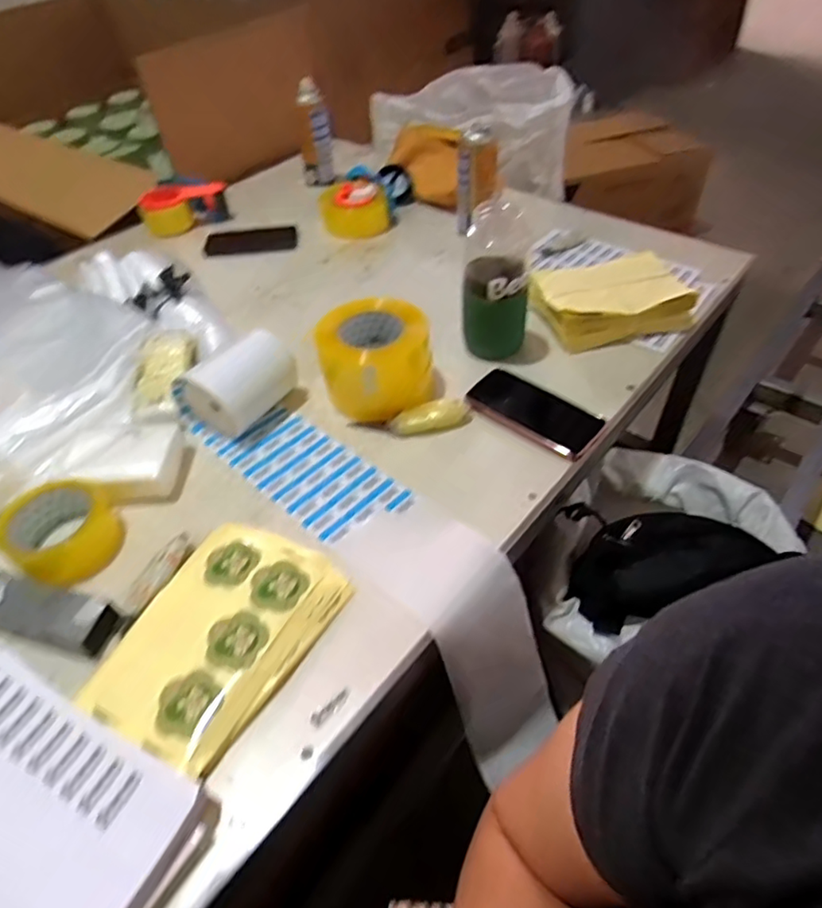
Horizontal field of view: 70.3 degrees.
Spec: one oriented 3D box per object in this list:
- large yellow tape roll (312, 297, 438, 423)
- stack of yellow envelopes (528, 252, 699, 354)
[{"bbox_3d":[-0.042,-0.121,0.728,0.133,0.121,0.119,-6,47,-2],"label":"large yellow tape roll"},{"bbox_3d":[0.279,-0.226,0.822,0.193,0.061,0.143,-14,47,-9],"label":"stack of yellow envelopes"}]

